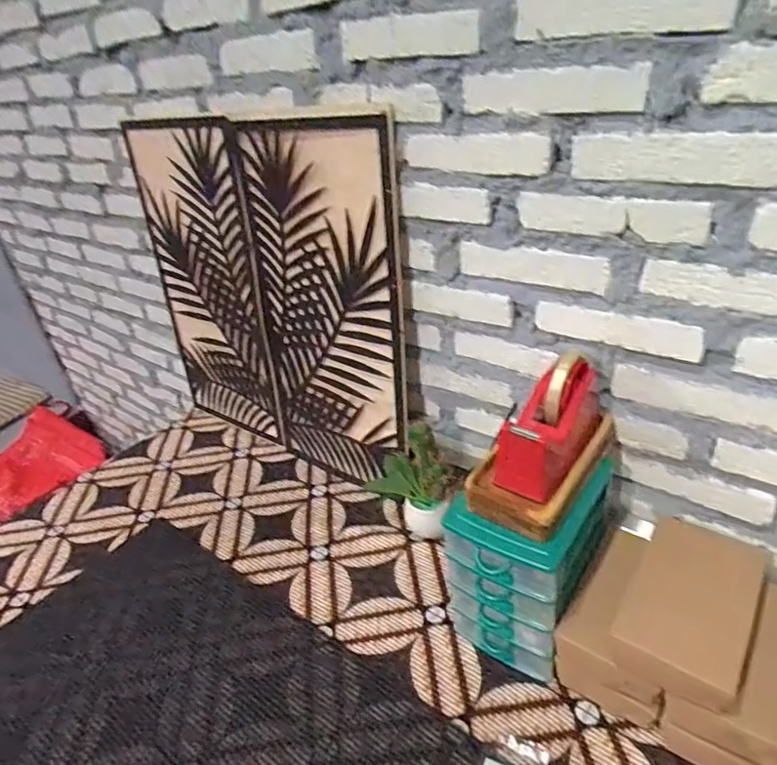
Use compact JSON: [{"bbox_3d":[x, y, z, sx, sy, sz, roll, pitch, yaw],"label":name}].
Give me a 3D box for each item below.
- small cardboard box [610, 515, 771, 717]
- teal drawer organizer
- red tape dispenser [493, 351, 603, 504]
[{"bbox_3d":[0.308,0.224,0.557,0.111,0.040,0.177,17,38,33],"label":"small cardboard box"},{"bbox_3d":[0.162,0.215,0.675,0.145,0.214,0.159,16,37,32],"label":"teal drawer organizer"},{"bbox_3d":[0.184,0.035,0.602,0.058,0.107,0.168,21,42,37],"label":"red tape dispenser"}]

